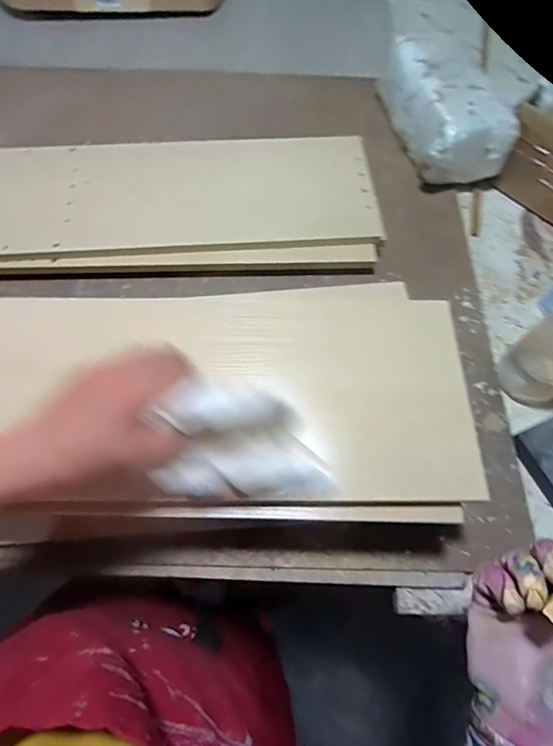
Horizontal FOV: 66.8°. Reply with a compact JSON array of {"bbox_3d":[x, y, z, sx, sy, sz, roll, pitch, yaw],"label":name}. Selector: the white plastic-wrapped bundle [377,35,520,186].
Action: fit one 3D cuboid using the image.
[{"bbox_3d":[0.260,-0.410,0.661,0.125,0.118,0.228,-11,67,-6],"label":"white plastic-wrapped bundle"}]

